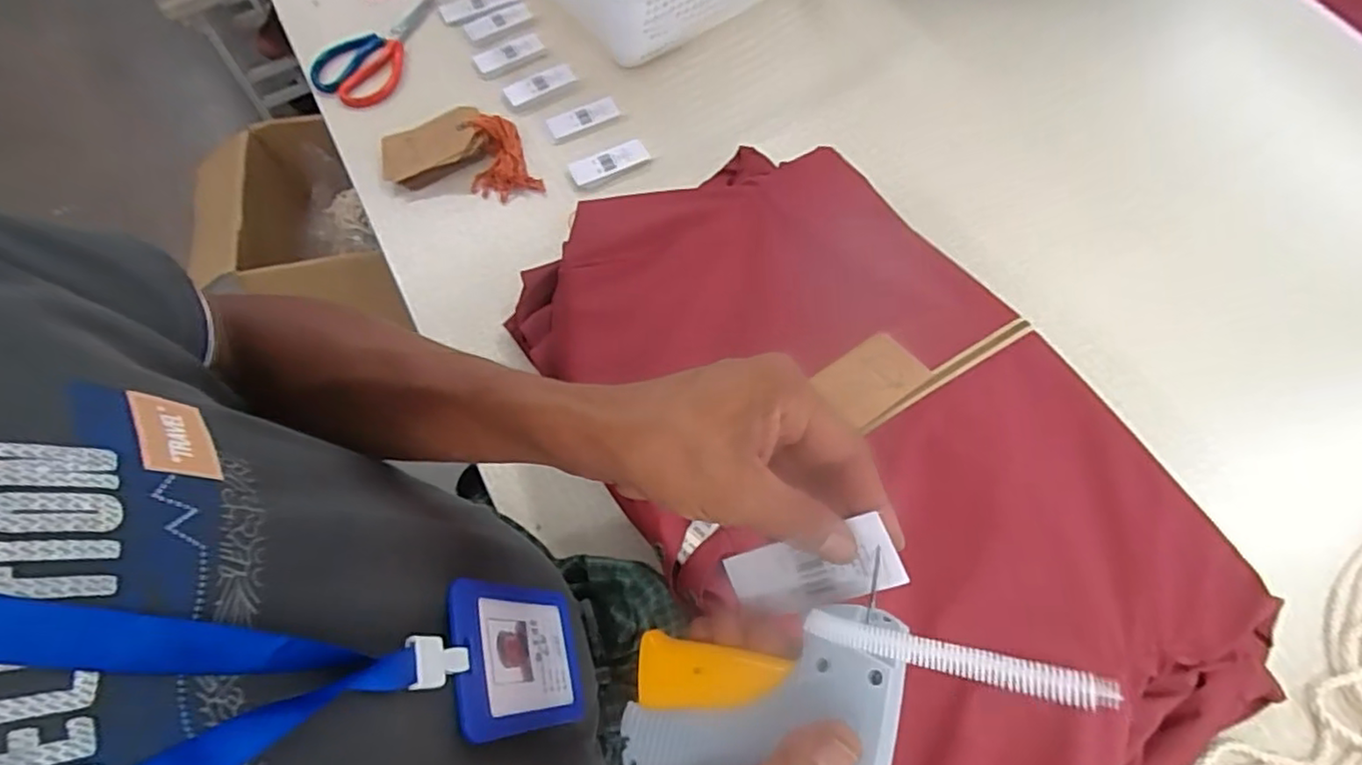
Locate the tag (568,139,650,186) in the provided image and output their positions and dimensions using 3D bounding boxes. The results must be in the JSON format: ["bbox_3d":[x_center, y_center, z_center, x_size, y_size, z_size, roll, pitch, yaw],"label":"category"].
[{"bbox_3d":[-0.079,-0.245,0.715,0.087,0.005,0.030,-25,69,-11],"label":"tag"}]

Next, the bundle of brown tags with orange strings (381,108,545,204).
[{"bbox_3d":[-0.245,-0.248,0.704,0.161,0.031,0.098,-11,67,-5],"label":"bundle of brown tags with orange strings"}]

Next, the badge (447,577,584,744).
[{"bbox_3d":[-0.079,0.138,0.328,0.004,0.119,0.069,-21,64,10],"label":"badge"}]

